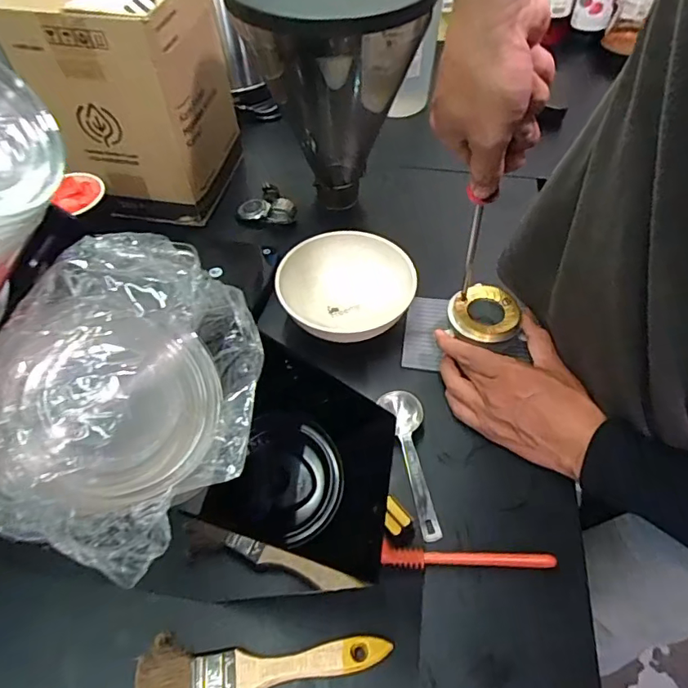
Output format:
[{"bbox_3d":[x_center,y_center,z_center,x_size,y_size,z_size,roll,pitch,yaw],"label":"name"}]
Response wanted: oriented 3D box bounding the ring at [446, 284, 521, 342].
[{"bbox_3d":[0.139,-0.030,0.492,0.063,0.014,0.070,-20,54,-14],"label":"ring"}]

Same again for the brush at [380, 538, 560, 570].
[{"bbox_3d":[0.095,0.167,0.387,0.131,0.014,0.018,3,52,3],"label":"brush"}]

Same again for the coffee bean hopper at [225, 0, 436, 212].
[{"bbox_3d":[-0.016,-0.270,0.573,0.185,0.267,0.186,-9,52,-6],"label":"coffee bean hopper"}]

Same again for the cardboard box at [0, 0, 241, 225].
[{"bbox_3d":[-0.246,-0.299,0.600,0.172,0.238,0.164,7,52,6],"label":"cardboard box"}]

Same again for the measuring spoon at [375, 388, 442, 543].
[{"bbox_3d":[0.059,0.101,0.436,0.036,0.015,0.132,-5,52,-3],"label":"measuring spoon"}]

